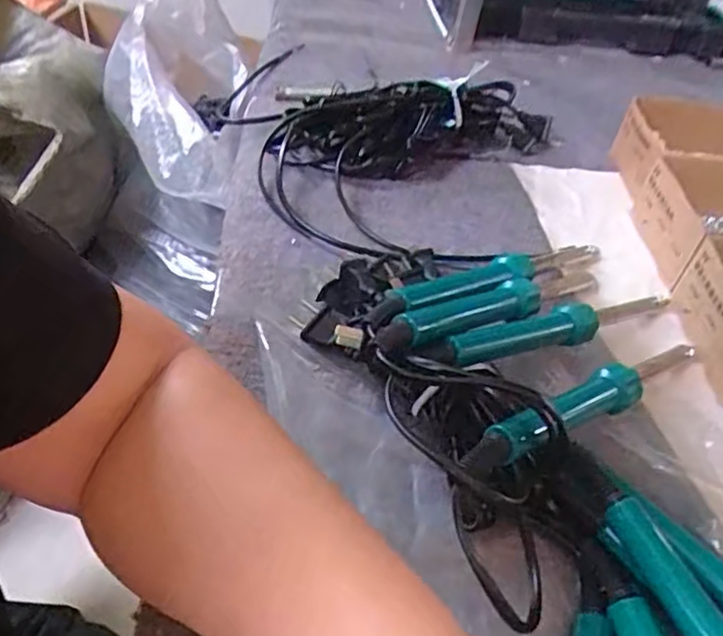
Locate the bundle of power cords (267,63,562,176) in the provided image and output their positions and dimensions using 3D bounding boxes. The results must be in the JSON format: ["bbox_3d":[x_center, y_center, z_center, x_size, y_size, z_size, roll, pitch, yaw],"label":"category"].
[{"bbox_3d":[0.049,-0.167,0.544,0.254,0.053,0.078,-8,45,-16],"label":"bundle of power cords"}]

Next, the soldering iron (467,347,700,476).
[{"bbox_3d":[0.129,0.035,0.336,0.215,0.027,0.021,-13,45,-40],"label":"soldering iron"}]

